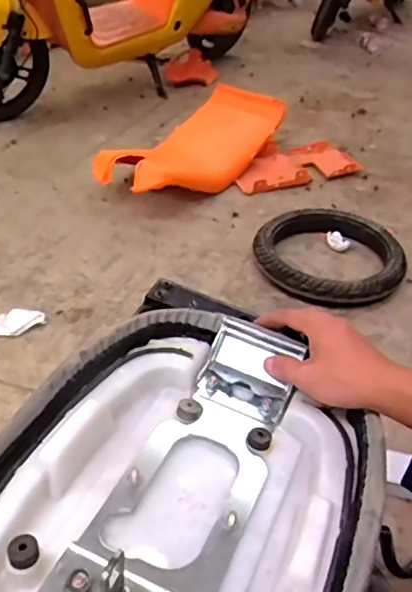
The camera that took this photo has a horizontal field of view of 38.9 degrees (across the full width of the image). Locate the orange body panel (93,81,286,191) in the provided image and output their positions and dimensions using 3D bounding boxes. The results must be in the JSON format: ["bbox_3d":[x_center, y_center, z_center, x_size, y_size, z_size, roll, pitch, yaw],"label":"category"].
[{"bbox_3d":[-0.013,-0.468,1.837,0.297,0.148,0.717,24,42,23],"label":"orange body panel"}]

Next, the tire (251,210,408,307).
[{"bbox_3d":[0.309,-0.099,1.461,0.353,0.084,0.369,3,38,-2],"label":"tire"}]

